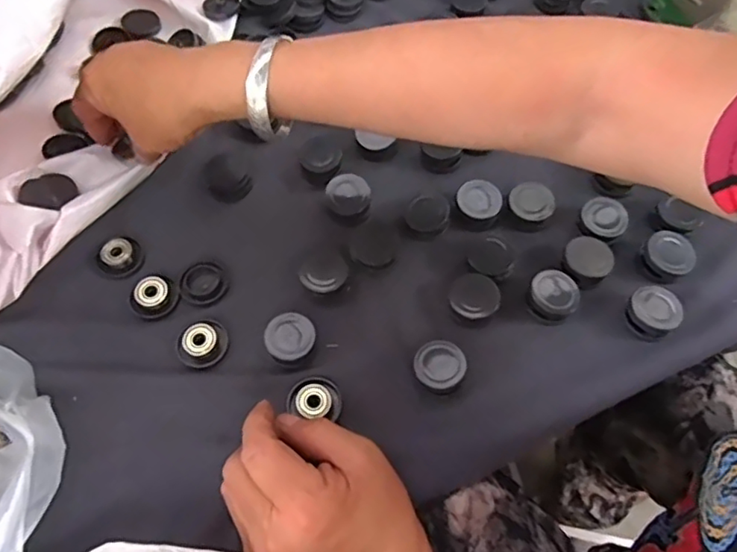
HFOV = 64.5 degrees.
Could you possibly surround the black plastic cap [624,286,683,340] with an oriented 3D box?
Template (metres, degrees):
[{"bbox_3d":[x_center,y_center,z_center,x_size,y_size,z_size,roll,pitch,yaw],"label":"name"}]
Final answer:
[{"bbox_3d":[0.190,0.024,0.391,0.034,0.018,0.034,0,60,0],"label":"black plastic cap"}]

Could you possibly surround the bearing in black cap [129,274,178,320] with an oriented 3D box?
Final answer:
[{"bbox_3d":[-0.147,0.014,0.400,0.031,0.011,0.027,-34,66,-17],"label":"bearing in black cap"}]

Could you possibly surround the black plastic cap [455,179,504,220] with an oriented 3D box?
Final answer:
[{"bbox_3d":[0.082,-0.055,0.432,0.027,0.014,0.033,-40,68,-20],"label":"black plastic cap"}]

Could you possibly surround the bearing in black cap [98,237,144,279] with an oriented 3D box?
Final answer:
[{"bbox_3d":[-0.177,-0.014,0.417,0.027,0.010,0.030,25,63,13],"label":"bearing in black cap"}]

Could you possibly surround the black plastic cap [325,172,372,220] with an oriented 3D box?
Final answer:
[{"bbox_3d":[-0.015,-0.060,0.435,0.033,0.012,0.031,0,60,0],"label":"black plastic cap"}]

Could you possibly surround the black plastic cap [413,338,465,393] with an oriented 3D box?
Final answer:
[{"bbox_3d":[0.045,0.059,0.372,0.032,0.016,0.032,0,60,0],"label":"black plastic cap"}]

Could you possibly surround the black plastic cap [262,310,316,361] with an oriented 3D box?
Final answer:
[{"bbox_3d":[-0.051,0.042,0.381,0.035,0.019,0.032,0,60,0],"label":"black plastic cap"}]

